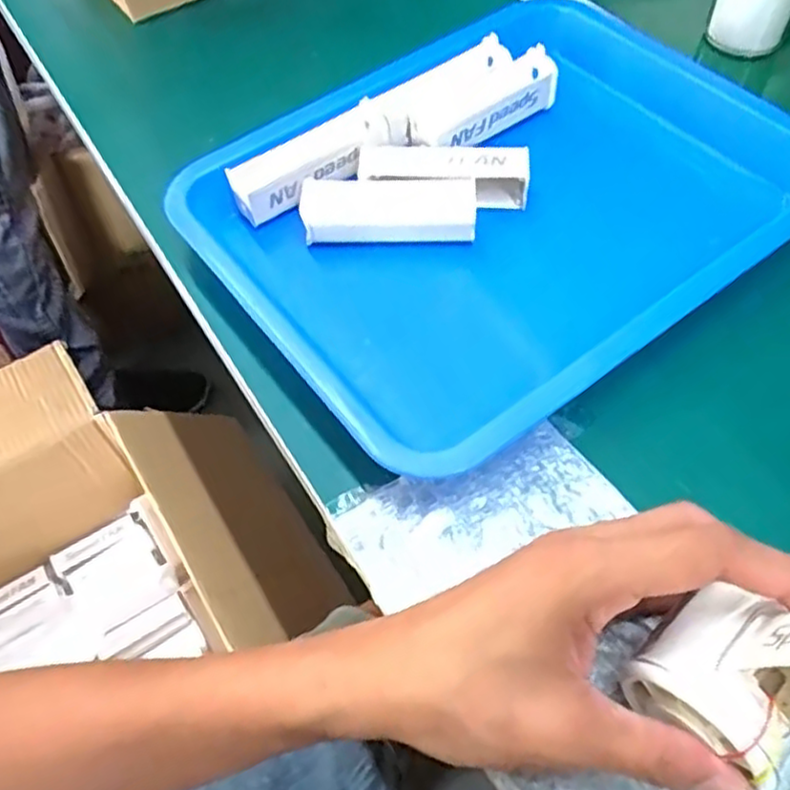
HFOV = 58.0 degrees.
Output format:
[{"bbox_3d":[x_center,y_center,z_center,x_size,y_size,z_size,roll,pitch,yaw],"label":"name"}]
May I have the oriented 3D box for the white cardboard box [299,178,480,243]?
[{"bbox_3d":[-0.003,-0.109,0.418,0.099,0.022,0.035,0,57,4],"label":"white cardboard box"}]

